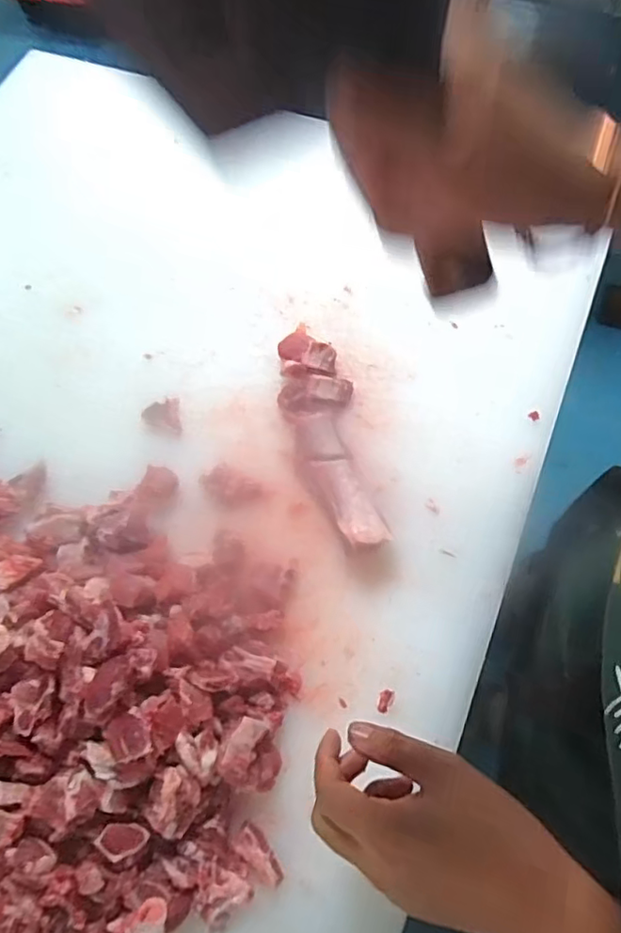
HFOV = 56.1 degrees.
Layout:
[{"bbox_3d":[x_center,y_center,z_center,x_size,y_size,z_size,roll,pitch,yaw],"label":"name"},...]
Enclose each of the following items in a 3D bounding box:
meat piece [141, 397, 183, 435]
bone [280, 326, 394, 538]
[{"bbox_3d":[-0.146,-0.049,0.570,0.034,0.018,0.041,-12,68,-2],"label":"meat piece"},{"bbox_3d":[0.016,-0.031,0.552,0.066,0.028,0.227,-16,69,-3],"label":"bone"}]

